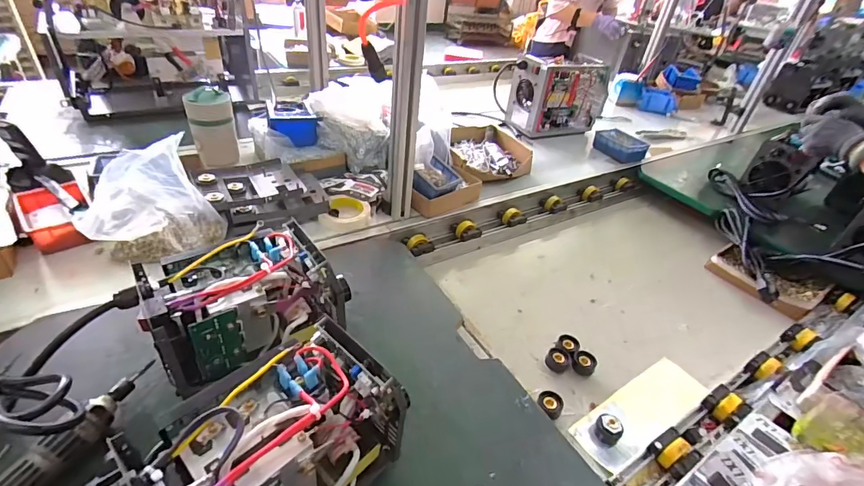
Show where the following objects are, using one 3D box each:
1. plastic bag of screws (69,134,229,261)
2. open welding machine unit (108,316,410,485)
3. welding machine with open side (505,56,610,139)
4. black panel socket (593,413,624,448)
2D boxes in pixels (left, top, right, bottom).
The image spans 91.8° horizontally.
[{"bbox_3d":[-0.450,-0.063,0.680,0.184,0.181,0.101,-15,42,-27],"label":"plastic bag of screws"},{"bbox_3d":[-0.137,0.196,0.395,0.109,0.162,0.225,33,44,31],"label":"open welding machine unit"},{"bbox_3d":[0.396,-0.484,1.371,0.324,0.222,0.165,-11,40,-23],"label":"welding machine with open side"},{"bbox_3d":[0.263,0.280,0.627,0.031,0.041,0.037,-27,48,-37],"label":"black panel socket"}]

